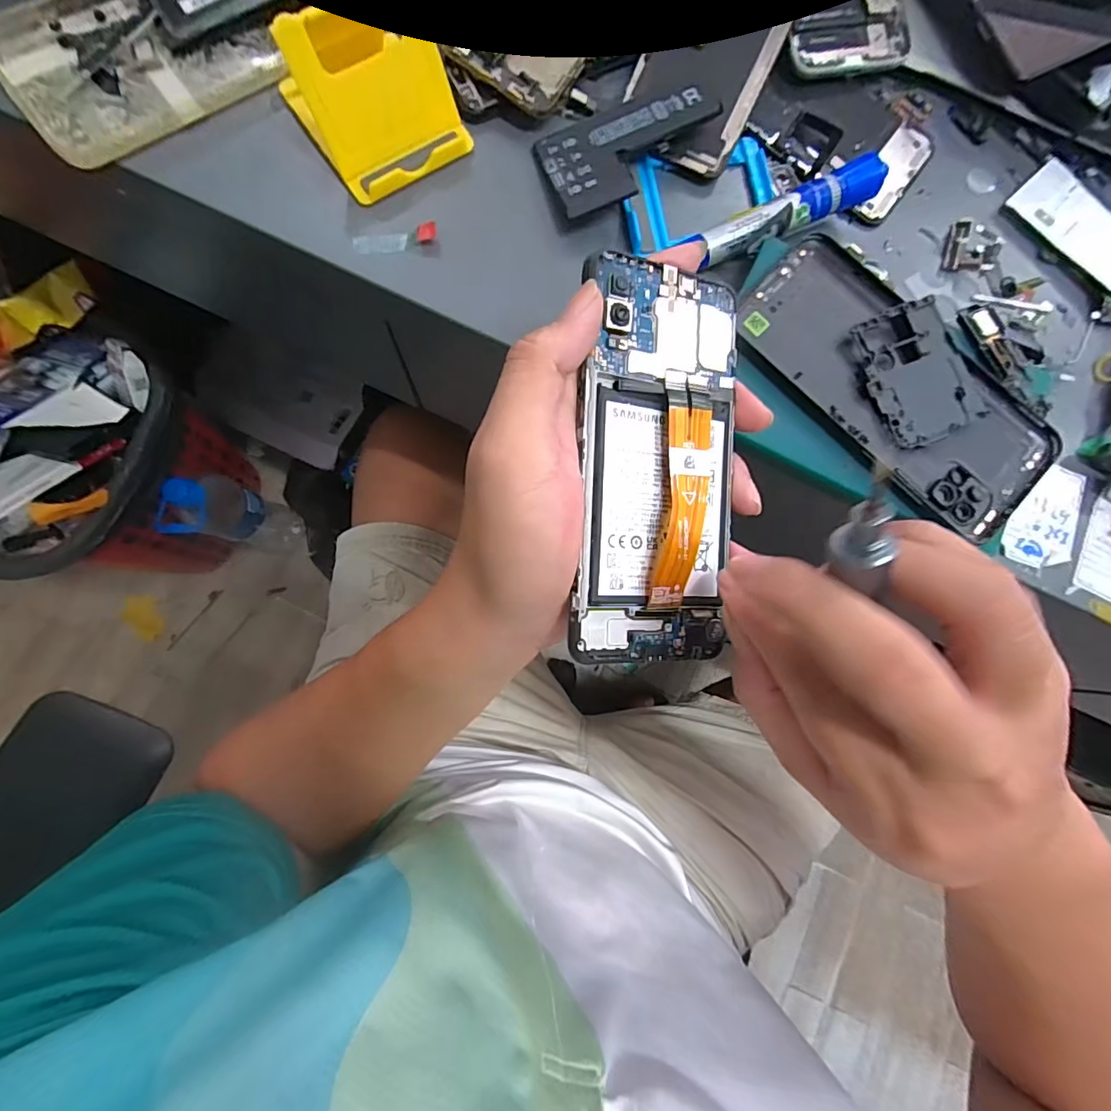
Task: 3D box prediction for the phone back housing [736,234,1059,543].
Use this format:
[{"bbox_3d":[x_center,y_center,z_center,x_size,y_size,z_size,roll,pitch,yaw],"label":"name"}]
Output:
[{"bbox_3d":[0.166,-0.084,0.253,0.162,0.006,0.074,43,85,4],"label":"phone back housing"}]

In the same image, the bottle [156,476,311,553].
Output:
[{"bbox_3d":[-0.486,-0.059,0.801,0.084,0.312,0.099,16,79,-2],"label":"bottle"}]

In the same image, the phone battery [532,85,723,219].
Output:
[{"bbox_3d":[0.040,-0.214,0.268,0.092,0.005,0.055,-21,75,2],"label":"phone battery"}]

